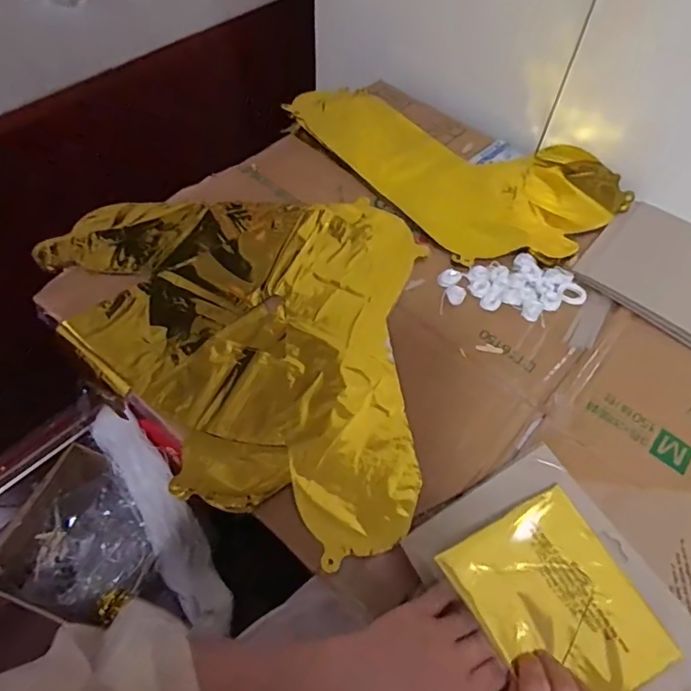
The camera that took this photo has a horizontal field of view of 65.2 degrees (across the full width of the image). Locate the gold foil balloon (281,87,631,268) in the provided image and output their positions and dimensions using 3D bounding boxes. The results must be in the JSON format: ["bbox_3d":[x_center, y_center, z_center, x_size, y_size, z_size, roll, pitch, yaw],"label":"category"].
[{"bbox_3d":[0.139,-0.246,0.695,0.244,0.025,0.397,-33,64,-20],"label":"gold foil balloon"}]

